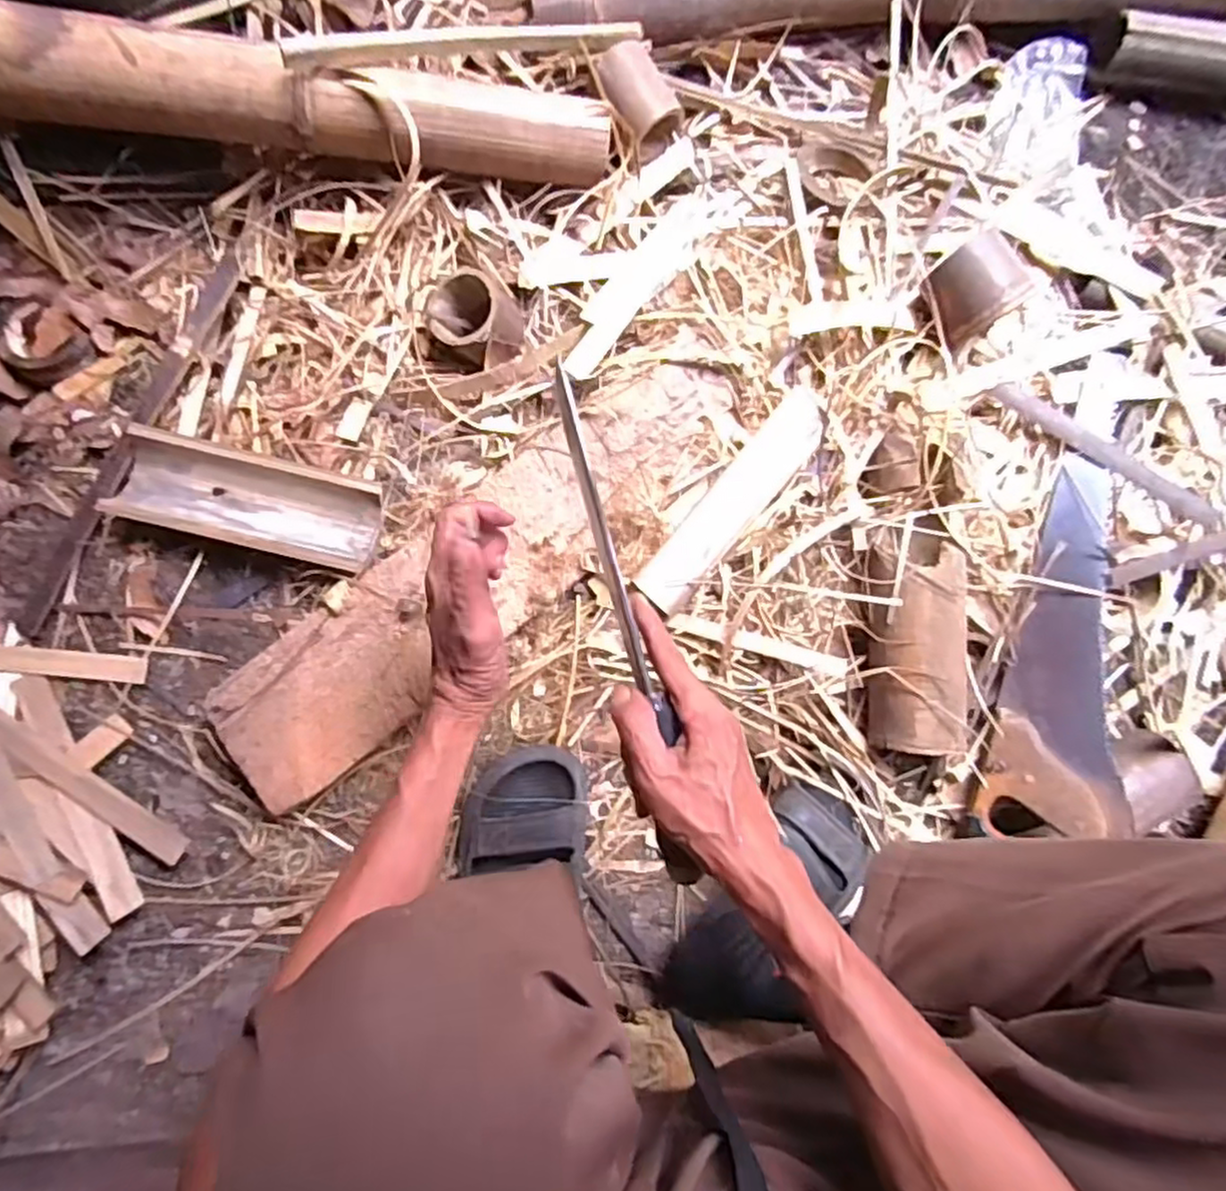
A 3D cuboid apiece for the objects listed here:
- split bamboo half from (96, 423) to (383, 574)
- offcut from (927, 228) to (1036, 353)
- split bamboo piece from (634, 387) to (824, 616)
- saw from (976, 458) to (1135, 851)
[{"bbox_3d":[-0.322,-0.083,0.639,0.229,0.040,0.083,14,81,-3],"label":"split bamboo half"},{"bbox_3d":[0.340,-0.286,0.679,0.077,0.061,0.076,-34,86,-9],"label":"offcut"},{"bbox_3d":[0.108,-0.084,0.631,0.045,0.029,0.225,40,80,1],"label":"split bamboo piece"},{"bbox_3d":[0.406,0.046,0.670,0.109,0.025,0.337,2,82,18],"label":"saw"}]

